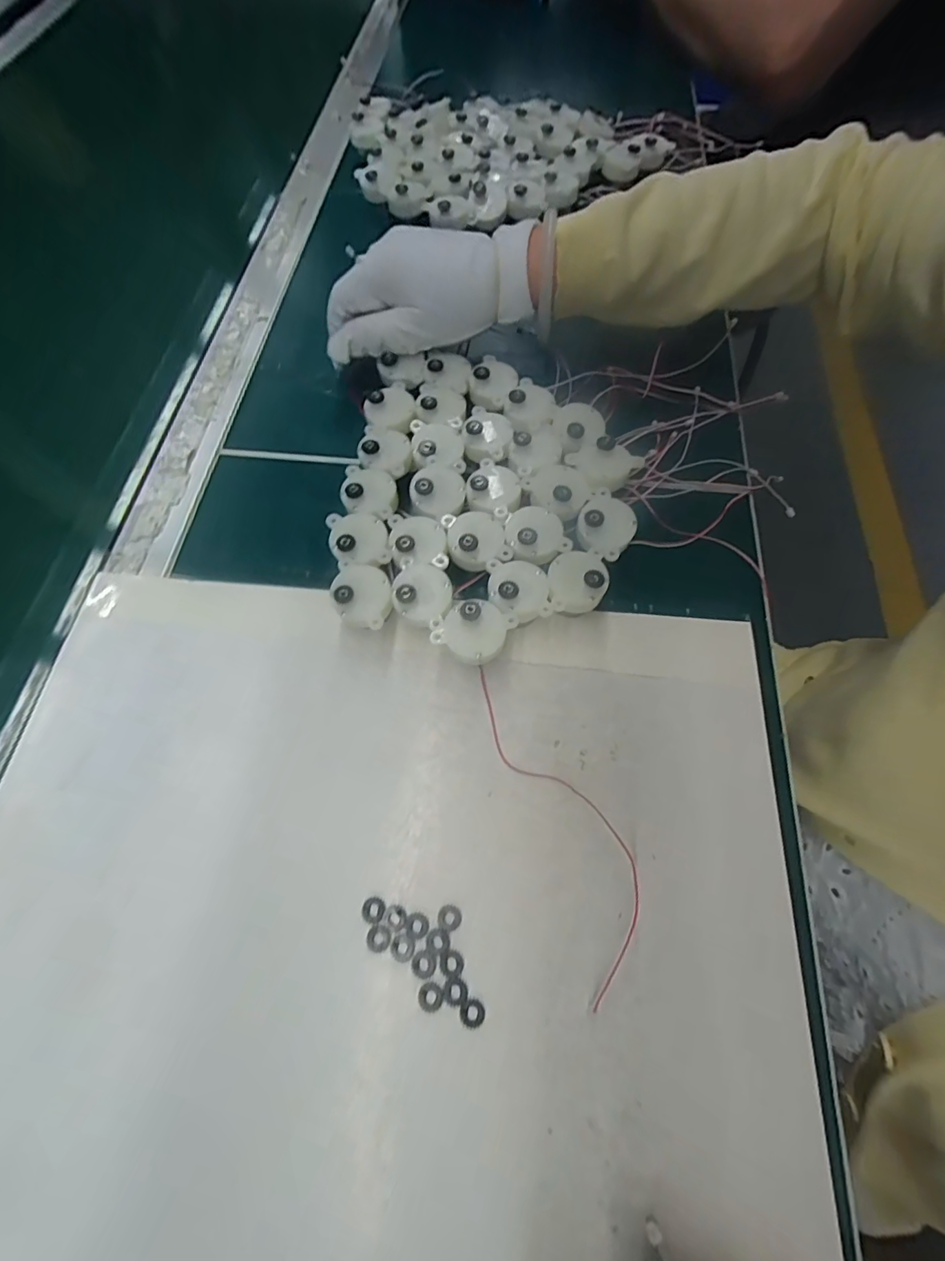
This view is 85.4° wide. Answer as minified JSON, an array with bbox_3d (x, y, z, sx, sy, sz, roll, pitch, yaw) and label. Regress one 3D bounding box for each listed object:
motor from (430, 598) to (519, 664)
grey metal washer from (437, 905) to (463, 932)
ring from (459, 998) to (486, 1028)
[{"bbox_3d":[0.001,0.003,0.270,0.034,0.031,0.033,29,69,13],"label":"motor"},{"bbox_3d":[-0.010,0.128,0.229,0.011,0.004,0.010,0,65,0],"label":"grey metal washer"},{"bbox_3d":[0.000,0.160,0.213,0.011,0.004,0.010,0,65,0],"label":"ring"}]

